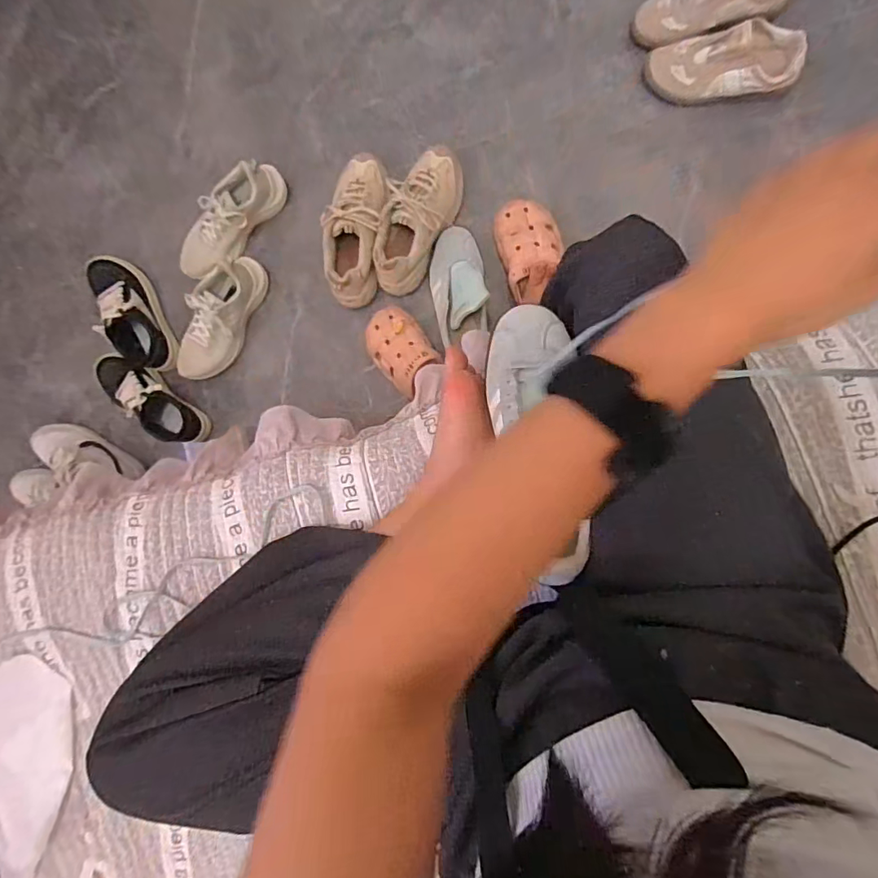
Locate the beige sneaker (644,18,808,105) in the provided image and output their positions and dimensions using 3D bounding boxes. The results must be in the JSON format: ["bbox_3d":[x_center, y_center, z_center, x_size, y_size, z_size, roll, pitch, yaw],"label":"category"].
[{"bbox_3d":[0.457,-0.602,0.794,0.220,0.076,0.091,0,94,7],"label":"beige sneaker"}]

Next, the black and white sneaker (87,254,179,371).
[{"bbox_3d":[-0.607,-0.247,0.955,0.099,0.095,0.249,-33,89,8],"label":"black and white sneaker"}]

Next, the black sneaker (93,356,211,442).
[{"bbox_3d":[-0.573,-0.077,0.965,0.257,0.095,0.100,39,97,3],"label":"black sneaker"}]

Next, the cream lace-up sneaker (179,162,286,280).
[{"bbox_3d":[-0.390,-0.402,0.909,0.100,0.084,0.252,43,97,3],"label":"cream lace-up sneaker"}]

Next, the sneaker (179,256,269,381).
[{"bbox_3d":[-0.417,-0.224,0.926,0.092,0.087,0.256,31,97,4],"label":"sneaker"}]

